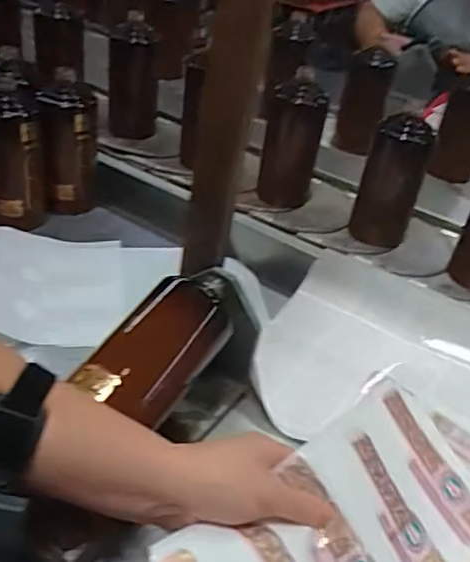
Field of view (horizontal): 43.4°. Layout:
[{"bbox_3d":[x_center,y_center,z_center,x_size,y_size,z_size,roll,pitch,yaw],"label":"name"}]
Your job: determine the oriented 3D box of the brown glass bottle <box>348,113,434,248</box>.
[{"bbox_3d":[0.211,-0.134,0.798,0.076,0.168,0.067,18,40,12],"label":"brown glass bottle"}]

